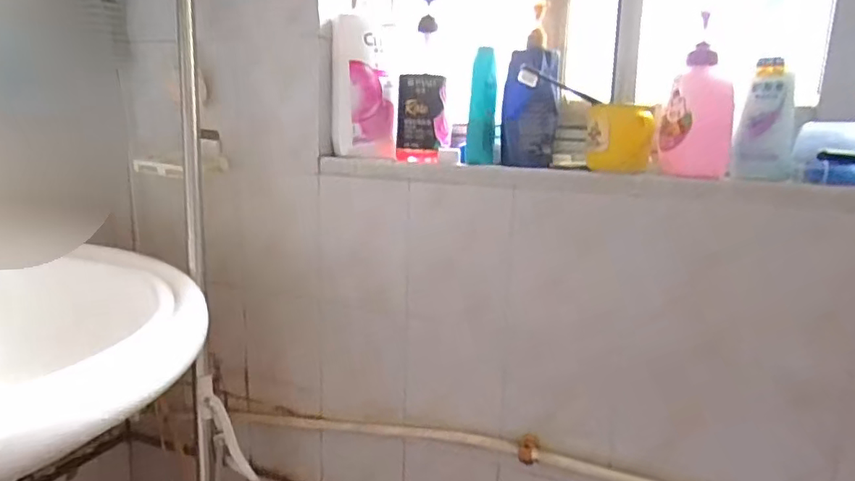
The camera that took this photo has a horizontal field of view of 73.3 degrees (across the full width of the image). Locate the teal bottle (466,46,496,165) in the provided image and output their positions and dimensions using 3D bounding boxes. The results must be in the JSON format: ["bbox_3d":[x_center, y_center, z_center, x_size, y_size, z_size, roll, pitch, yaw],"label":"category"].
[{"bbox_3d":[0.077,-0.186,0.800,0.040,0.154,0.042,3,11,3],"label":"teal bottle"}]

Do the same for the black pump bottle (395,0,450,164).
[{"bbox_3d":[-0.004,-0.231,0.816,0.073,0.231,0.045,2,11,-1],"label":"black pump bottle"}]

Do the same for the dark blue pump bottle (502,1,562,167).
[{"bbox_3d":[0.142,-0.207,0.772,0.073,0.205,0.061,5,12,13],"label":"dark blue pump bottle"}]

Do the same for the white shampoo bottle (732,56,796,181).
[{"bbox_3d":[0.397,-0.138,0.669,0.062,0.133,0.036,9,13,28],"label":"white shampoo bottle"}]

